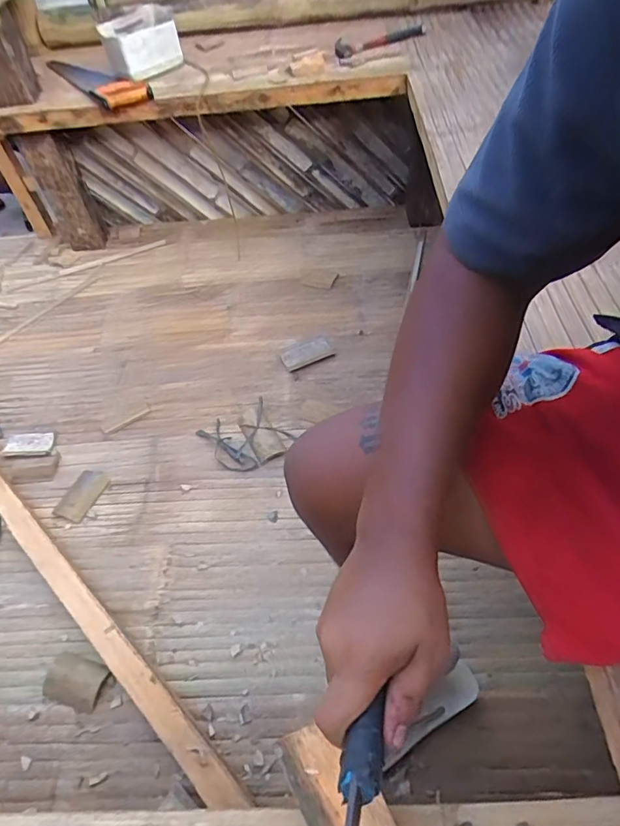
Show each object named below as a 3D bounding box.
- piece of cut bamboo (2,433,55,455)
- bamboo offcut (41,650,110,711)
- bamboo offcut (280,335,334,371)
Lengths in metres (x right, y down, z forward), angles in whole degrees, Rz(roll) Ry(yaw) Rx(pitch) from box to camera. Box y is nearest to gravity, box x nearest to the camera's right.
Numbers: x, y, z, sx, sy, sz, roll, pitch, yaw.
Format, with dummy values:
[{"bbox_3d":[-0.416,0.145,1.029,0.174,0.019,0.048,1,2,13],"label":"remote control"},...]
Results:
[{"bbox_3d":[-0.676,0.075,1.224,0.125,0.020,0.063,-4,50,3],"label":"piece of cut bamboo"},{"bbox_3d":[-0.411,0.461,0.888,0.108,0.032,0.077,9,52,13],"label":"bamboo offcut"},{"bbox_3d":[-0.008,-0.155,1.327,0.133,0.012,0.076,-24,52,-14],"label":"bamboo offcut"}]

